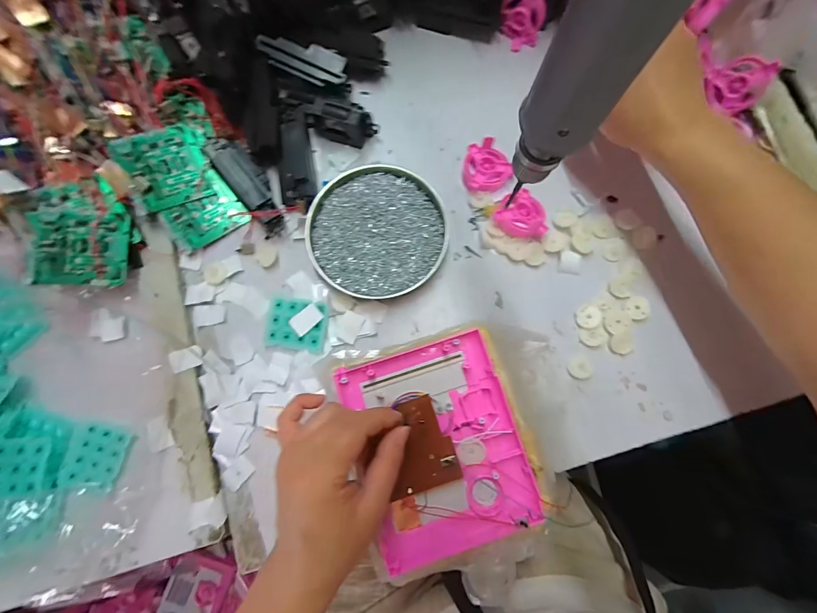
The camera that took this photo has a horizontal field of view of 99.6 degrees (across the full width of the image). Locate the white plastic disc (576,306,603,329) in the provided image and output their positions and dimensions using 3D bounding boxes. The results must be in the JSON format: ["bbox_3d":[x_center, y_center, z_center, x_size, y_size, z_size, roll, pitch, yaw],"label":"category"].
[{"bbox_3d":[0.178,0.010,0.340,0.022,0.004,0.022,0,79,0],"label":"white plastic disc"}]

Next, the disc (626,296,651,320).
[{"bbox_3d":[0.226,0.002,0.339,0.021,0.005,0.023,0,79,0],"label":"disc"}]

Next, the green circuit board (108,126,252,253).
[{"bbox_3d":[-0.224,-0.121,0.349,0.076,0.006,0.114,-31,101,-16],"label":"green circuit board"}]

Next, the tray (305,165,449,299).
[{"bbox_3d":[-0.030,-0.076,0.349,0.134,0.027,0.131,0,79,0],"label":"tray"}]

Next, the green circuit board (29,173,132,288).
[{"bbox_3d":[-0.303,-0.069,0.321,0.070,0.010,0.098,-1,80,-21],"label":"green circuit board"}]

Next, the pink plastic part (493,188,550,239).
[{"bbox_3d":[0.113,-0.094,0.351,0.049,0.019,0.052,-9,80,-2],"label":"pink plastic part"}]

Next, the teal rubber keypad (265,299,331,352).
[{"bbox_3d":[-0.110,0.018,0.341,0.058,0.006,0.048,7,80,1],"label":"teal rubber keypad"}]

